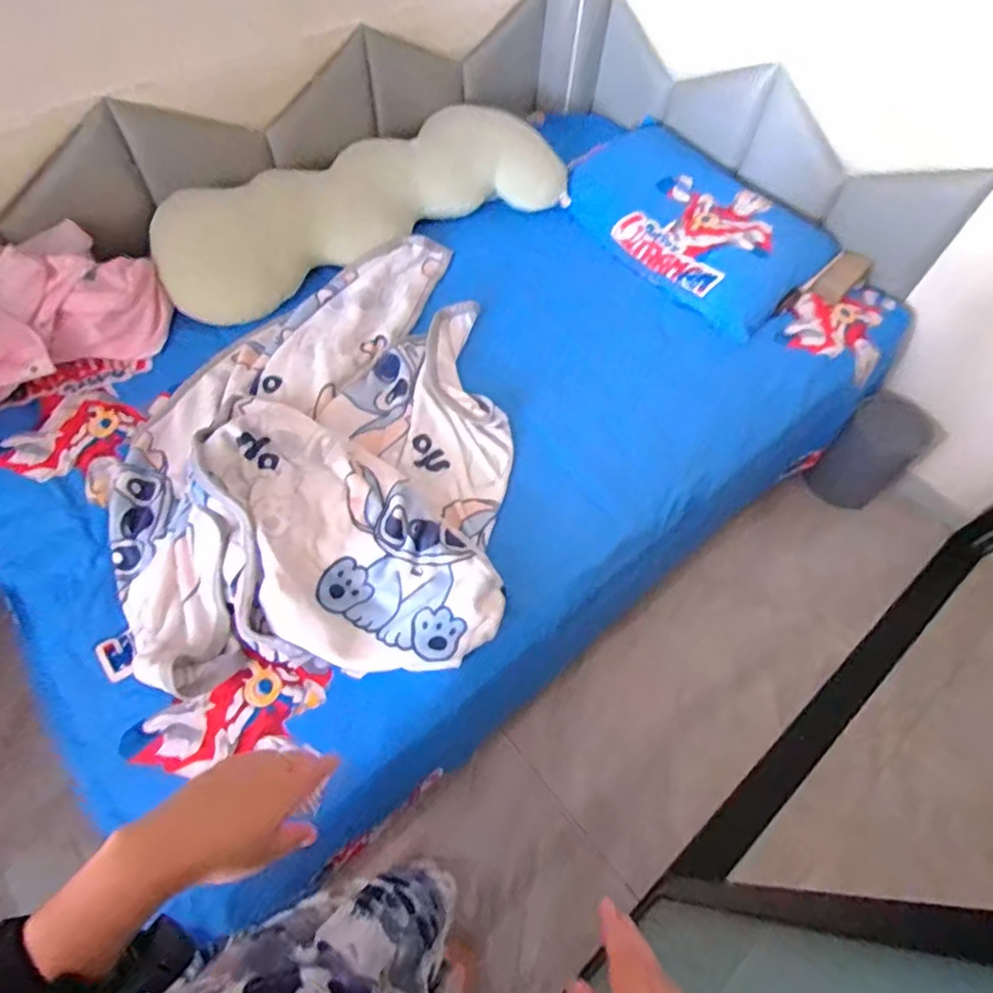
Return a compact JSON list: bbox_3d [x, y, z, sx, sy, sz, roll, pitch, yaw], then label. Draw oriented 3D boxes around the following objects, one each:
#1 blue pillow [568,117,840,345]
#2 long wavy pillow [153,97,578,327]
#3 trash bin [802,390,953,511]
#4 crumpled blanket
[{"bbox_3d":[0.440,-0.635,1.374,0.338,0.141,0.600,-34,65,-22],"label":"blue pillow"},{"bbox_3d":[-0.272,-0.646,1.298,0.931,0.168,0.295,-28,63,-19],"label":"long wavy pillow"},{"bbox_3d":[0.901,-0.097,1.427,0.161,0.263,0.170,1,57,-2],"label":"trash bin"},{"bbox_3d":[-0.298,-0.140,1.038,0.622,0.132,0.893,-6,58,-7],"label":"crumpled blanket"}]

